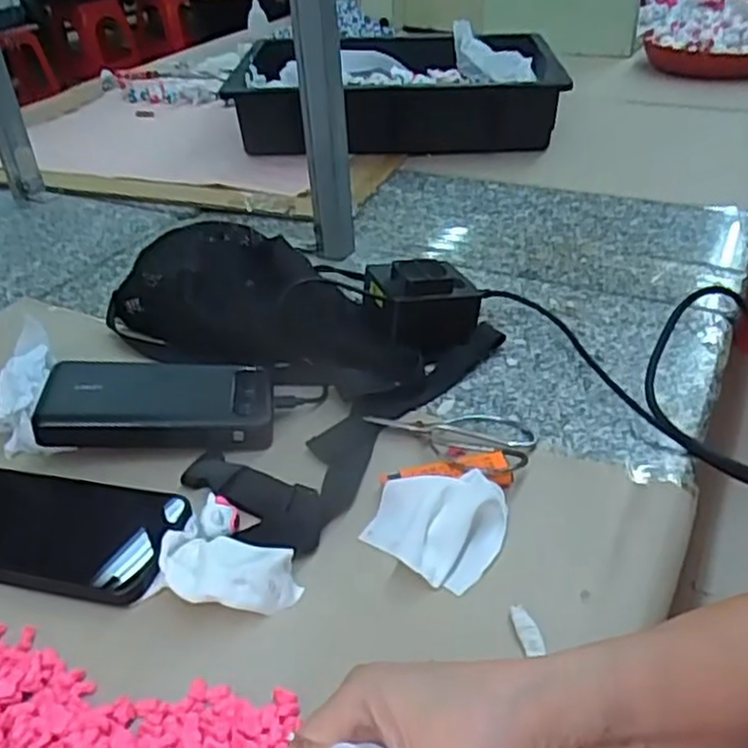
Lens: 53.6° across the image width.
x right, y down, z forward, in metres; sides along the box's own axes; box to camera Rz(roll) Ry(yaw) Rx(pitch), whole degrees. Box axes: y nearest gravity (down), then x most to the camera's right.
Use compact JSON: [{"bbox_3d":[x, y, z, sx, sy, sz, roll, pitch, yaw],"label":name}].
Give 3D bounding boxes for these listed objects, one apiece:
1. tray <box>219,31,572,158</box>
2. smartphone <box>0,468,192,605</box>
[{"bbox_3d":[0.032,-0.417,1.095,0.450,0.106,0.362,-3,33,1],"label":"tray"},{"bbox_3d":[-0.194,0.089,0.446,0.164,0.015,0.083,5,34,14],"label":"smartphone"}]

